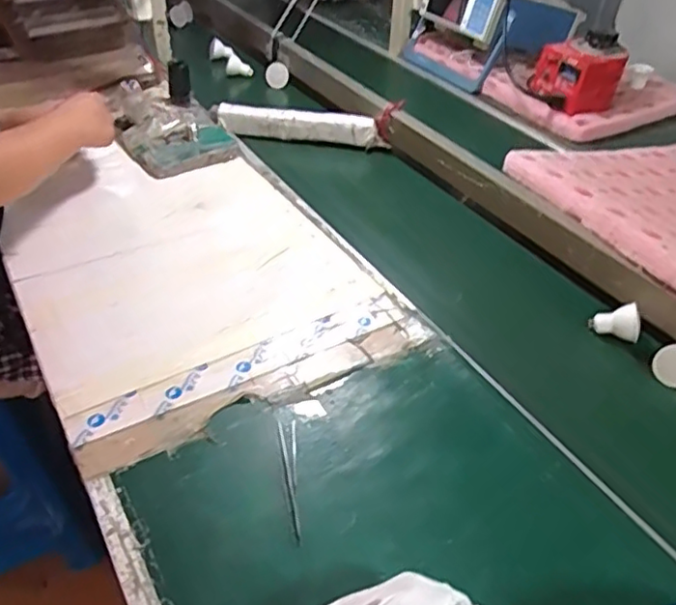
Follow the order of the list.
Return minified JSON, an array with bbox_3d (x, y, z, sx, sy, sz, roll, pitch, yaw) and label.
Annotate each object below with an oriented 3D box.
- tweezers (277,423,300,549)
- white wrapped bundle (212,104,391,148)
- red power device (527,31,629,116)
[{"bbox_3d":[-0.046,0.163,0.585,0.017,0.004,0.129,-1,40,-6],"label":"tweezers"},{"bbox_3d":[-0.070,-0.324,1.135,0.314,0.037,0.065,12,40,10],"label":"white wrapped bundle"},{"bbox_3d":[0.470,-0.451,1.223,0.138,0.124,0.116,-9,41,-14],"label":"red power device"}]

